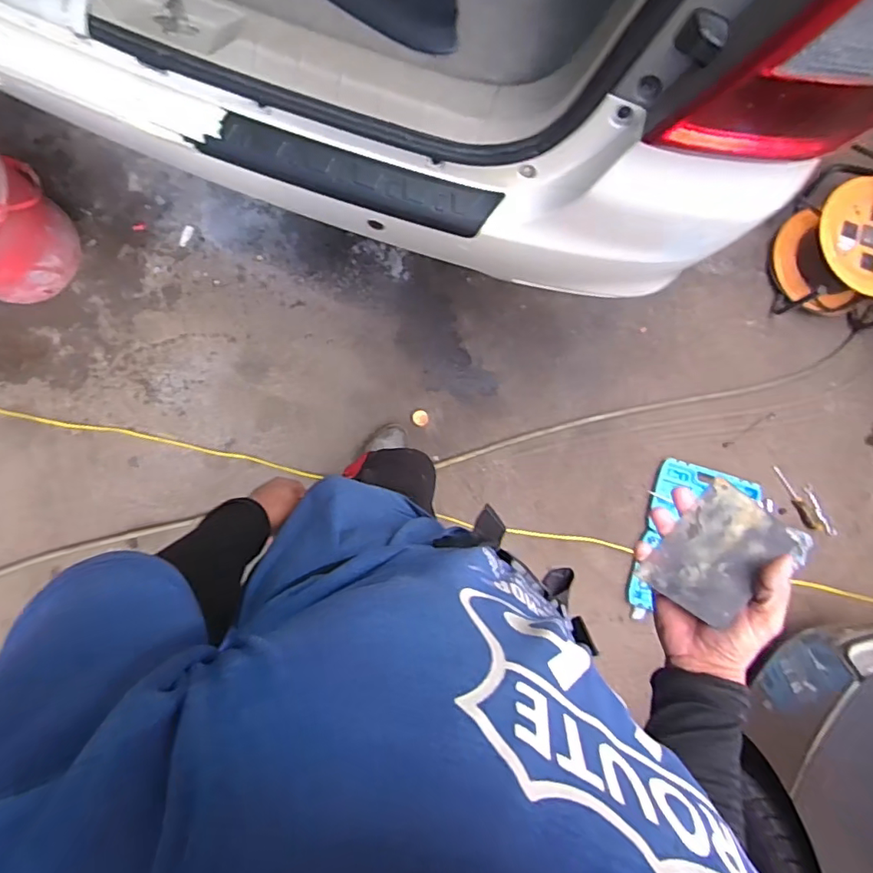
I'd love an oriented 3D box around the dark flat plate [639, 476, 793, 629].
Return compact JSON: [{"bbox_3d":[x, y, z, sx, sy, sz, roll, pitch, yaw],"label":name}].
[{"bbox_3d":[0.249,0.105,0.482,0.006,0.084,0.116,35,95,-39],"label":"dark flat plate"}]

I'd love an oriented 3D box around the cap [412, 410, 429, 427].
[{"bbox_3d":[-0.040,-0.046,1.372,0.040,0.007,0.042,0,88,-5],"label":"cap"}]

